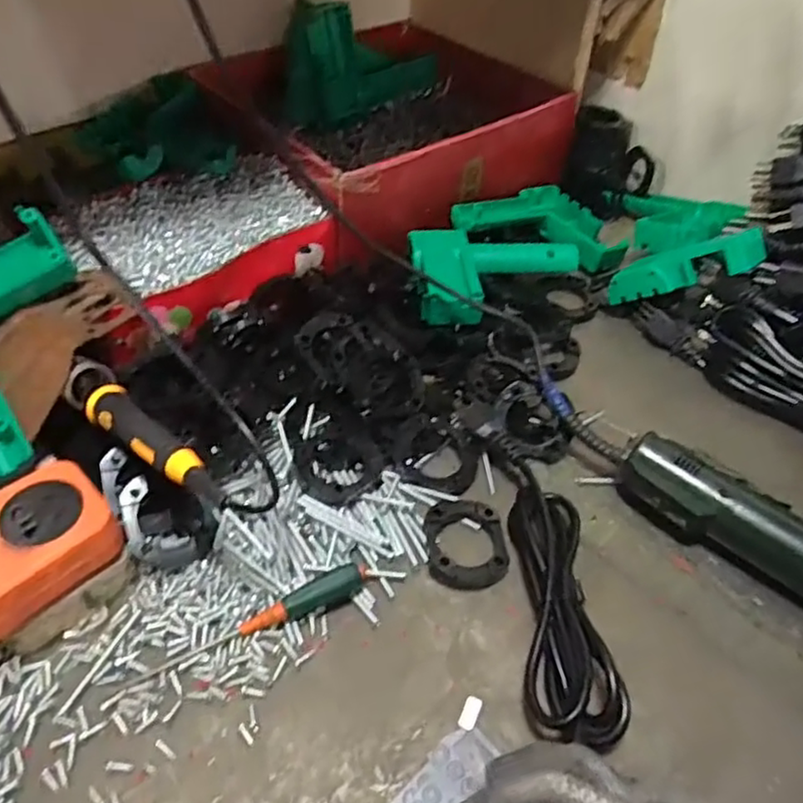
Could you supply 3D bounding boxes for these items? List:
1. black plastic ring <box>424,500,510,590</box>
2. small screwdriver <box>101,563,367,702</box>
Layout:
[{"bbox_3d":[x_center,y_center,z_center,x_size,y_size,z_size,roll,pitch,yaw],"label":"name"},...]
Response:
[{"bbox_3d":[0.041,0.086,0.415,0.049,0.012,0.059,-3,48,-6],"label":"black plastic ring"},{"bbox_3d":[-0.086,0.128,0.372,0.149,0.017,0.015,-21,52,-21],"label":"small screwdriver"}]

